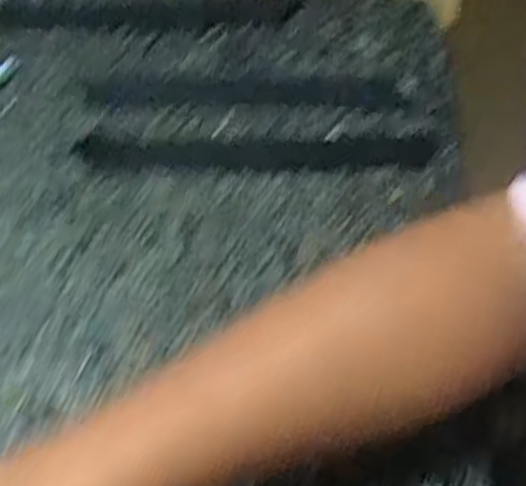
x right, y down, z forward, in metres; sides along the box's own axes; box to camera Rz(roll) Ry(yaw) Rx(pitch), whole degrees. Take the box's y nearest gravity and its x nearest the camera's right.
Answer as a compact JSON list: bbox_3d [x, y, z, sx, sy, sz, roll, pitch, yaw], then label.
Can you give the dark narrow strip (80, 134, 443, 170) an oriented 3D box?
[{"bbox_3d":[-0.007,-0.055,0.469,0.212,0.005,0.027,1,52,5],"label":"dark narrow strip"}]

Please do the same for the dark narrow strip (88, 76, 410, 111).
[{"bbox_3d":[-0.011,-0.099,0.498,0.200,0.006,0.027,3,52,6],"label":"dark narrow strip"}]

